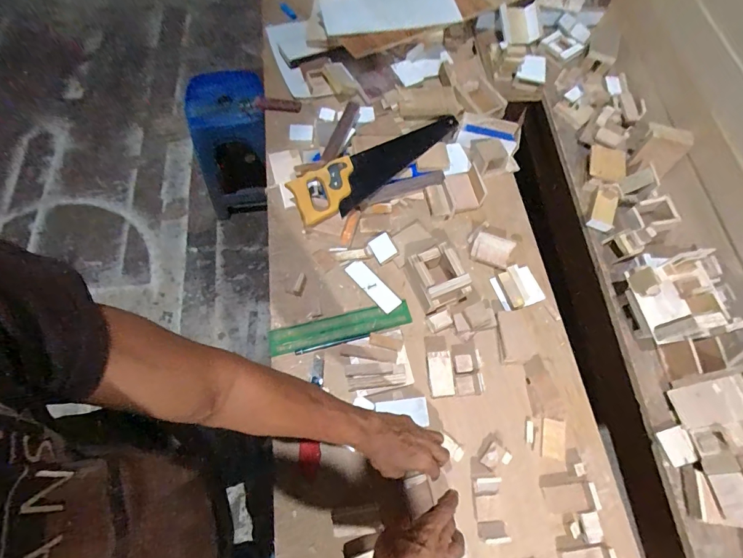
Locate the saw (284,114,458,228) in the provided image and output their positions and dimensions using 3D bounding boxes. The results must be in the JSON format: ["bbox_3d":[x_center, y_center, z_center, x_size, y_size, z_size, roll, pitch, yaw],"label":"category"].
[{"bbox_3d":[0.027,-0.227,0.776,0.393,0.032,0.101,-28,100,-17],"label":"saw"}]

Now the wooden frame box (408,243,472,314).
[{"bbox_3d":[0.120,-0.004,0.698,0.090,0.073,0.103,-19,70,-10],"label":"wooden frame box"}]

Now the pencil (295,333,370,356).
[{"bbox_3d":[-0.068,0.113,0.670,0.130,0.004,0.009,-12,67,-7],"label":"pencil"}]

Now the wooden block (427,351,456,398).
[{"bbox_3d":[0.115,0.162,0.651,0.042,0.037,0.073,-3,68,-3],"label":"wooden block"}]

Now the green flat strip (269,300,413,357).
[{"bbox_3d":[-0.056,0.088,0.695,0.255,0.009,0.050,-14,65,-6],"label":"green flat strip"}]

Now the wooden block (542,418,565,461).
[{"bbox_3d":[0.298,0.261,0.627,0.037,0.004,0.060,10,66,2],"label":"wooden block"}]

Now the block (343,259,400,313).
[{"bbox_3d":[0.003,0.012,0.717,0.040,0.007,0.118,-41,74,-18],"label":"block"}]

